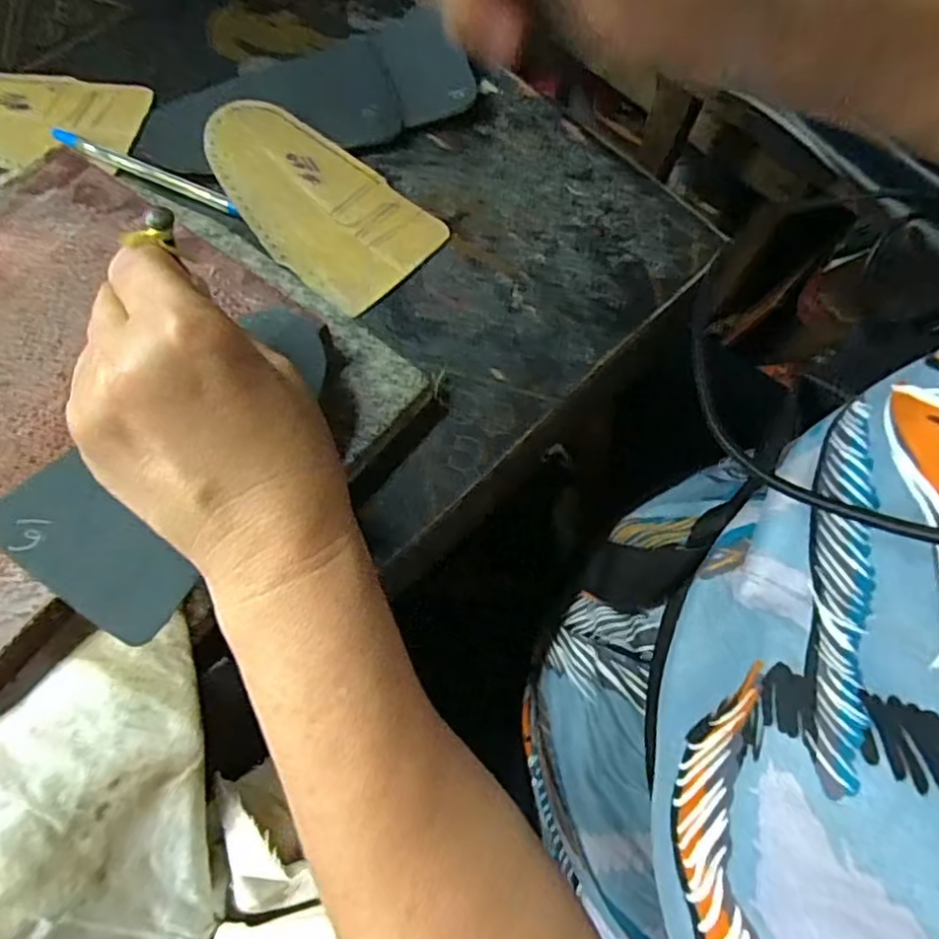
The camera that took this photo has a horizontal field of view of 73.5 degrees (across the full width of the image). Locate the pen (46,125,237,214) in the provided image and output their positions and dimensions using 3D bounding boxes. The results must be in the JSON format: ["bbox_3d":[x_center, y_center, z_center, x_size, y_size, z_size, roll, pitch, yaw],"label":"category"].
[{"bbox_3d":[-0.185,-0.172,0.362,0.121,0.007,0.011,22,70,7],"label":"pen"}]

